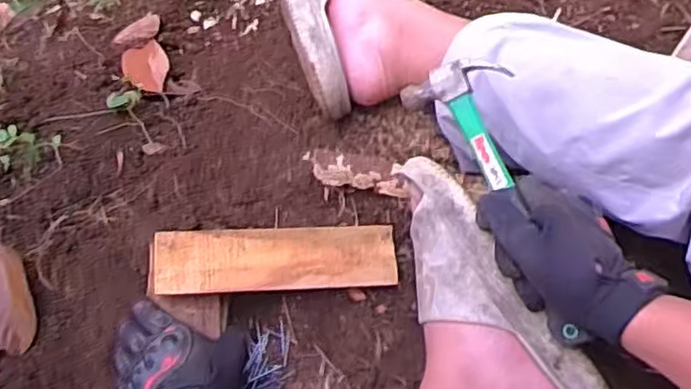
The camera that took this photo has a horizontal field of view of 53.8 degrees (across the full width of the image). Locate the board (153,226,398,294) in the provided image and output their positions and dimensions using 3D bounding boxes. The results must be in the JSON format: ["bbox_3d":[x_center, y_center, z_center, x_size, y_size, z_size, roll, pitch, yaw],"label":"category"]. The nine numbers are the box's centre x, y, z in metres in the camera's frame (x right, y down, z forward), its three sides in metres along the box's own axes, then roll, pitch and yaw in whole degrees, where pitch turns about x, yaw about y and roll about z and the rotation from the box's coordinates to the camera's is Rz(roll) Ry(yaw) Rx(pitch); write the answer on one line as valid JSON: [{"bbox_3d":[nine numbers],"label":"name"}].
[{"bbox_3d":[-0.068,0.065,0.690,0.240,0.012,0.060,-1,83,-9],"label":"board"}]

